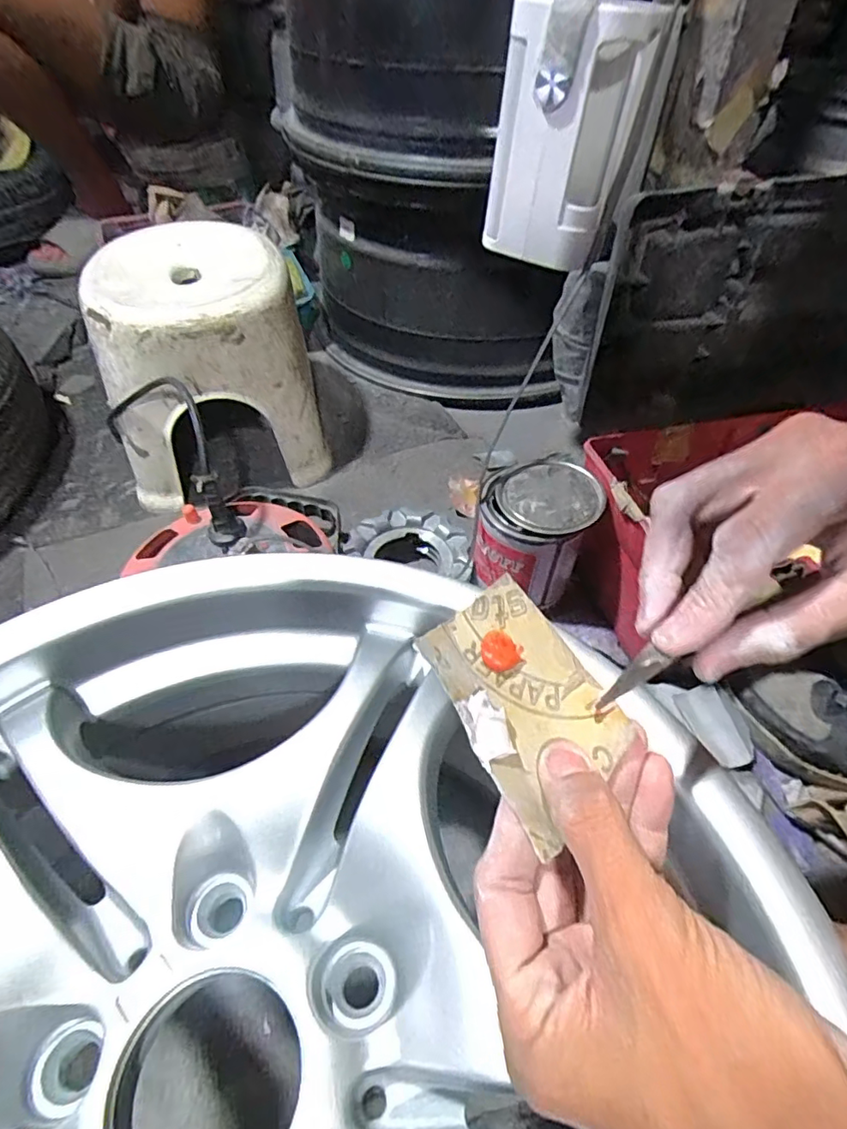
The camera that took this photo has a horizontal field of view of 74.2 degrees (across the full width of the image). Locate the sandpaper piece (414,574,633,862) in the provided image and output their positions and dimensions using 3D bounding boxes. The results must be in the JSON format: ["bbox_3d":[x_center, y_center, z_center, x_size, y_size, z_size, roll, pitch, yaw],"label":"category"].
[{"bbox_3d":[0.037,0.047,0.205,0.054,0.019,0.079,-34,74,-15],"label":"sandpaper piece"}]

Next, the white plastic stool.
[{"bbox_3d":[-0.264,-0.249,0.698,0.219,0.233,0.244,-14,51,-13],"label":"white plastic stool"}]

